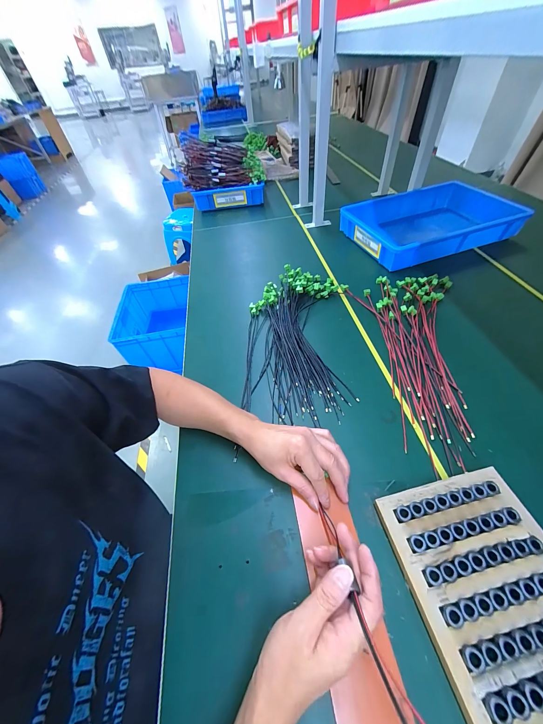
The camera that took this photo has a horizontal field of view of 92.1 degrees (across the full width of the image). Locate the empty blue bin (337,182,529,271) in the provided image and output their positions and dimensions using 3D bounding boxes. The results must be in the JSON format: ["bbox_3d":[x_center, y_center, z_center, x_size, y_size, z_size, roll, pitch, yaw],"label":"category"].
[{"bbox_3d":[0.479,-0.424,0.805,0.470,0.093,0.302,-16,50,-10],"label":"empty blue bin"}]

